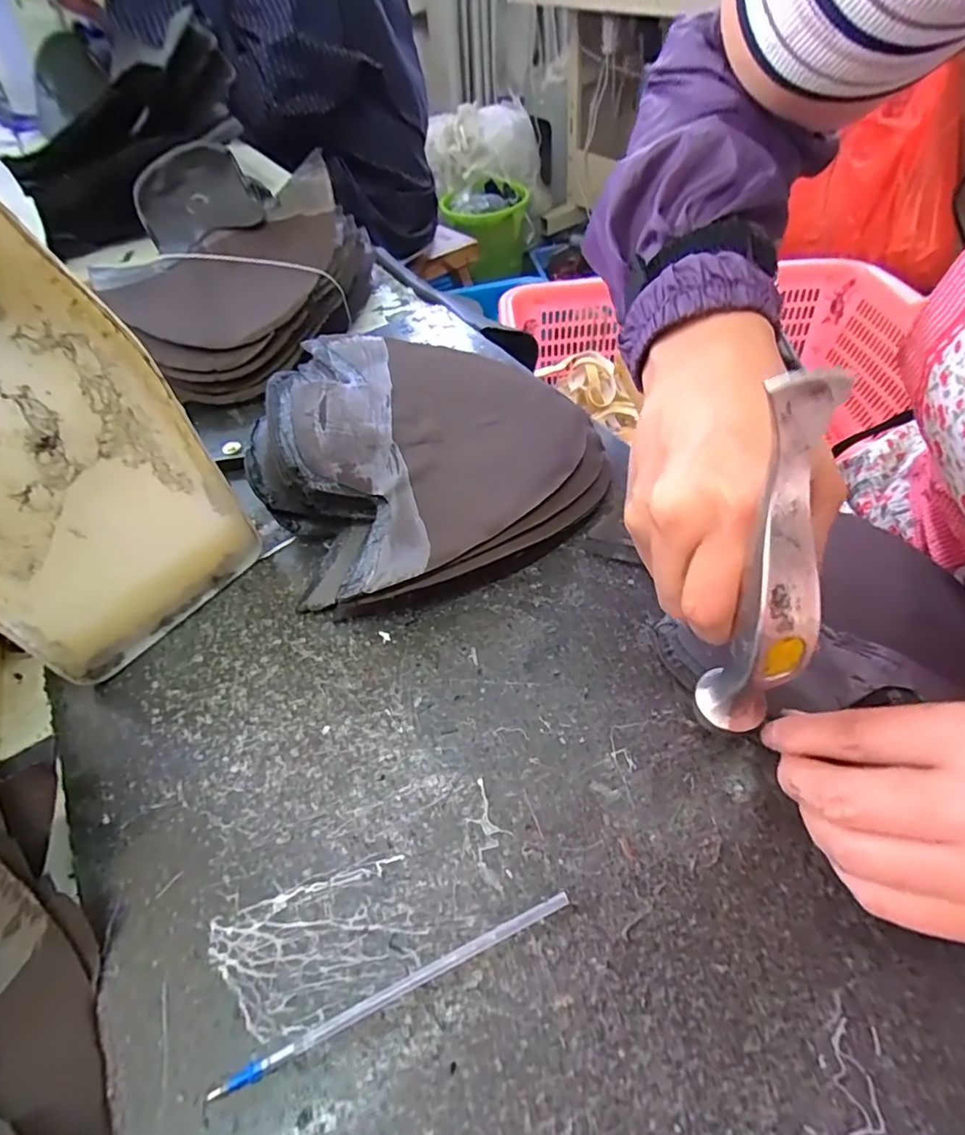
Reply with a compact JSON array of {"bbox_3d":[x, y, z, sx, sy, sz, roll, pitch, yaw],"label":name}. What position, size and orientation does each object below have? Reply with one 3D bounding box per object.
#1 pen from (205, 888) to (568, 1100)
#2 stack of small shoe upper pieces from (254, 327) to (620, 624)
[{"bbox_3d":[-0.027,0.142,0.191,0.126,0.004,0.005,-22,51,-12],"label":"pen"},{"bbox_3d":[-0.037,-0.080,0.338,0.193,0.064,0.204,-22,51,-12],"label":"stack of small shoe upper pieces"}]

